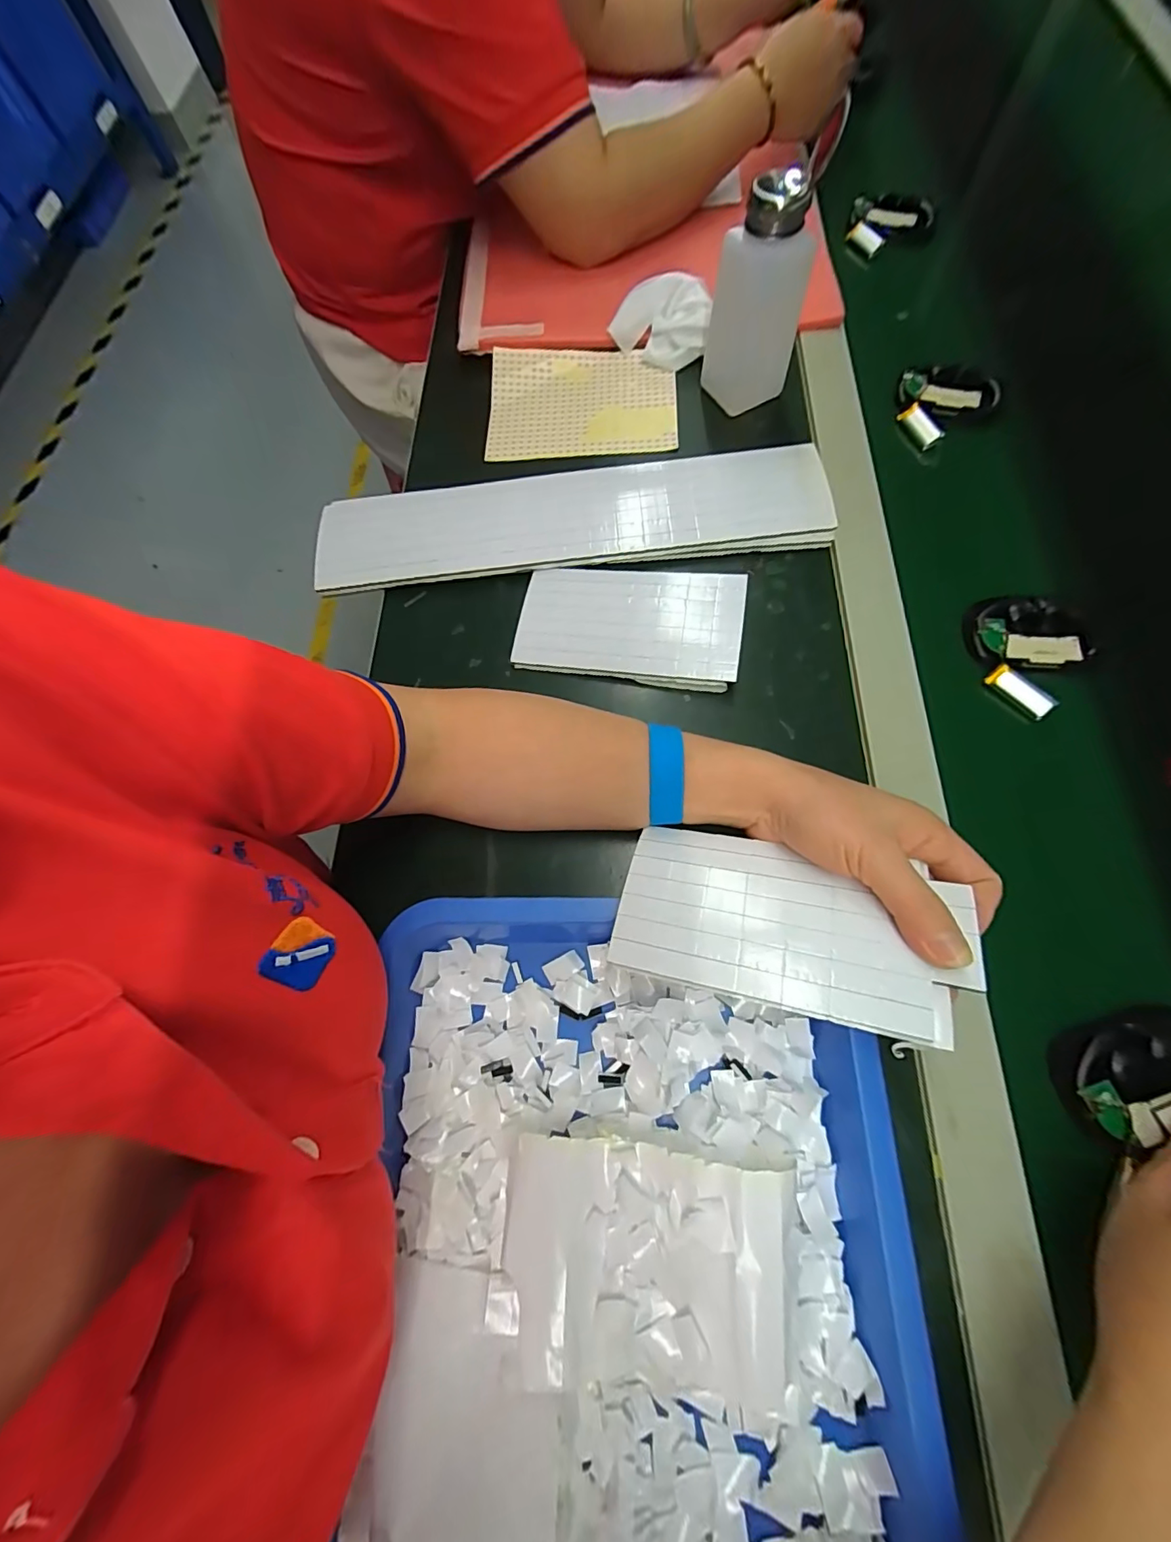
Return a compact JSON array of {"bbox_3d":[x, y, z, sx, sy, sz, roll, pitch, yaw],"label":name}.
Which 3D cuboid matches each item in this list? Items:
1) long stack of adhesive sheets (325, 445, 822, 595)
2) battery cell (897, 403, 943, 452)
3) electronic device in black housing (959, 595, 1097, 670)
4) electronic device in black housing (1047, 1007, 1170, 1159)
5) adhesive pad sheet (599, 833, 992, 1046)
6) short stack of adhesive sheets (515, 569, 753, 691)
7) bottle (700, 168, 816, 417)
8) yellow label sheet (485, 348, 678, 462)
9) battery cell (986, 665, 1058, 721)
[{"bbox_3d":[-0.016,-0.203,0.402,0.395,0.013,0.091,-5,70,4],"label":"long stack of adhesive sheets"},{"bbox_3d":[0.281,-0.289,0.422,0.017,0.017,0.043,-19,70,-4],"label":"battery cell"},{"bbox_3d":[0.306,-0.096,0.349,0.070,0.016,0.052,5,70,5],"label":"electronic device in black housing"},{"bbox_3d":[0.291,0.159,0.265,0.077,0.019,0.049,-25,70,-6],"label":"electronic device in black housing"},{"bbox_3d":[0.099,0.075,0.255,0.160,0.008,0.086,7,54,20],"label":"adhesive pad sheet"},{"bbox_3d":[0.030,-0.111,0.368,0.160,0.014,0.089,10,70,7],"label":"short stack of adhesive sheets"},{"bbox_3d":[0.130,-0.358,0.379,0.058,0.117,0.047,-10,69,-1],"label":"bottle"},{"bbox_3d":[-0.004,-0.336,0.456,0.166,0.013,0.128,-2,69,6],"label":"yellow label sheet"},{"bbox_3d":[0.295,-0.054,0.339,0.015,0.007,0.042,-38,72,-11],"label":"battery cell"}]

